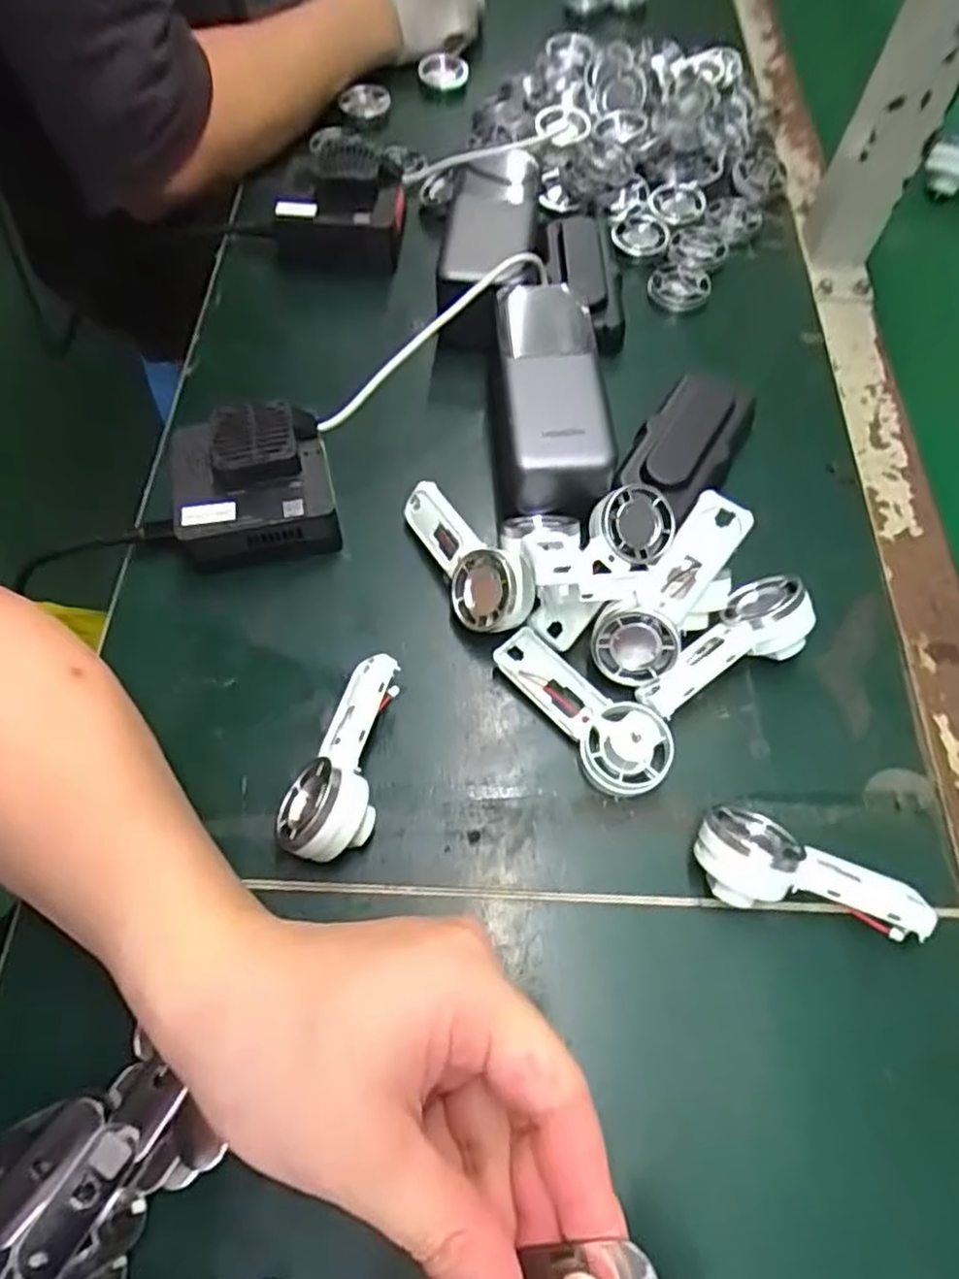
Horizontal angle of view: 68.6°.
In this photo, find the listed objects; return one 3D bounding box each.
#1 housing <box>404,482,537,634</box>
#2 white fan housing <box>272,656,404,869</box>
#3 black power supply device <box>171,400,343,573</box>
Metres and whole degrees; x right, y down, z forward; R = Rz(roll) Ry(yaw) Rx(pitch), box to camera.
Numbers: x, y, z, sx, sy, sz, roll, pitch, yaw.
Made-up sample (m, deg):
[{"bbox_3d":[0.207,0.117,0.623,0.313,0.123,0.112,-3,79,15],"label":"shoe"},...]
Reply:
[{"bbox_3d":[-0.008,-0.040,0.357,0.020,0.040,0.092,3,37,-47],"label":"housing"},{"bbox_3d":[-0.056,0.051,0.310,0.038,0.037,0.092,19,64,8],"label":"white fan housing"},{"bbox_3d":[-0.117,-0.078,0.365,0.078,0.055,0.066,-9,63,-6],"label":"black power supply device"}]

